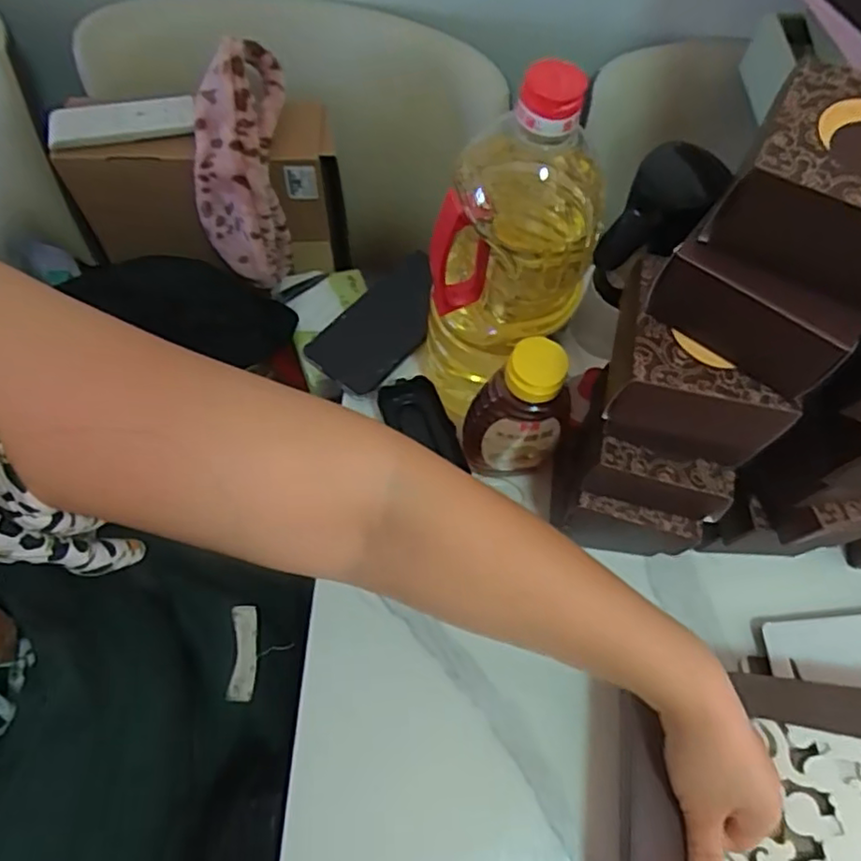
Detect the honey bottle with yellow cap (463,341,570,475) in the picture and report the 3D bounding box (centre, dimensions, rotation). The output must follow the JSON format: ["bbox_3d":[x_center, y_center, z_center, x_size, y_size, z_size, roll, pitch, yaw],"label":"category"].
[{"bbox_3d":[0.065,-0.010,0.467,0.066,0.132,0.060,30,68,11],"label":"honey bottle with yellow cap"}]

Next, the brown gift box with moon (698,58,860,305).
[{"bbox_3d":[0.189,-0.110,0.286,0.093,0.049,0.084,31,68,11],"label":"brown gift box with moon"}]

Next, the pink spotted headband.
[{"bbox_3d":[-0.190,-0.256,0.633,0.081,0.226,0.078,1,28,-2],"label":"pink spotted headband"}]

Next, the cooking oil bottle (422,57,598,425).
[{"bbox_3d":[0.056,-0.119,0.444,0.100,0.273,0.109,35,69,13],"label":"cooking oil bottle"}]

